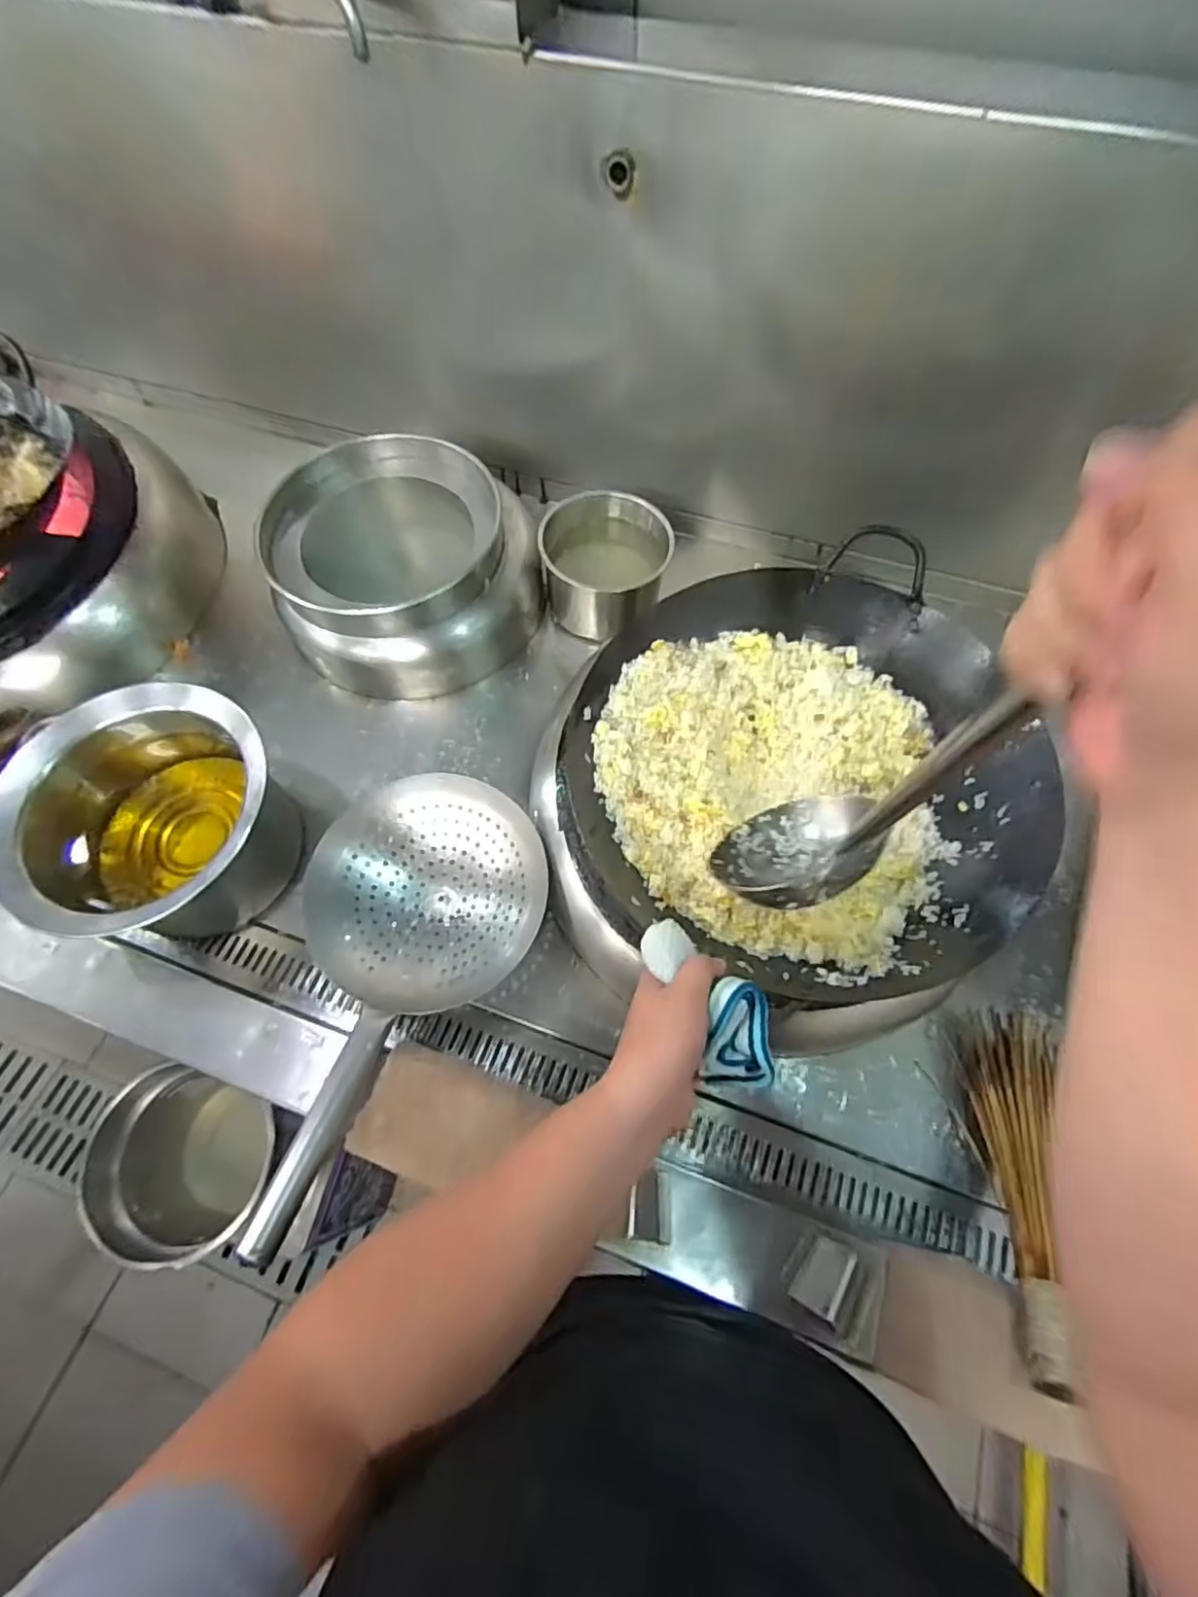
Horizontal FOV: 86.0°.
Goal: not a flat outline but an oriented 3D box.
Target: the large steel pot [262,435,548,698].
[{"bbox_3d":[-0.266,-0.309,0.884,0.330,0.195,0.293,-29,66,-14],"label":"large steel pot"}]

